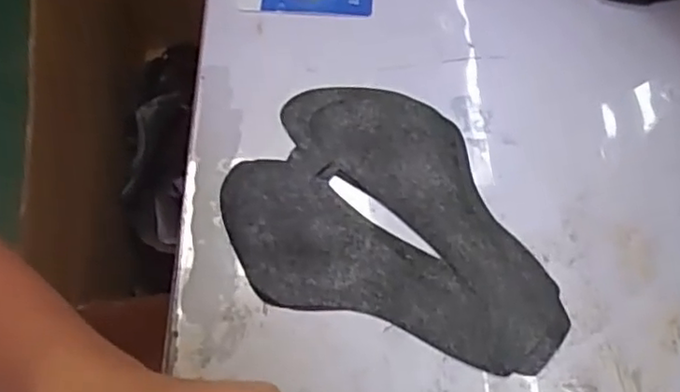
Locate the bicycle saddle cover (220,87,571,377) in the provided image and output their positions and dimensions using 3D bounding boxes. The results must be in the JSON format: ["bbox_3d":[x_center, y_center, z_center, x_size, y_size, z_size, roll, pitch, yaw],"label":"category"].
[{"bbox_3d":[0.048,0.013,0.495,0.251,0.008,0.191,19,64,10],"label":"bicycle saddle cover"}]

